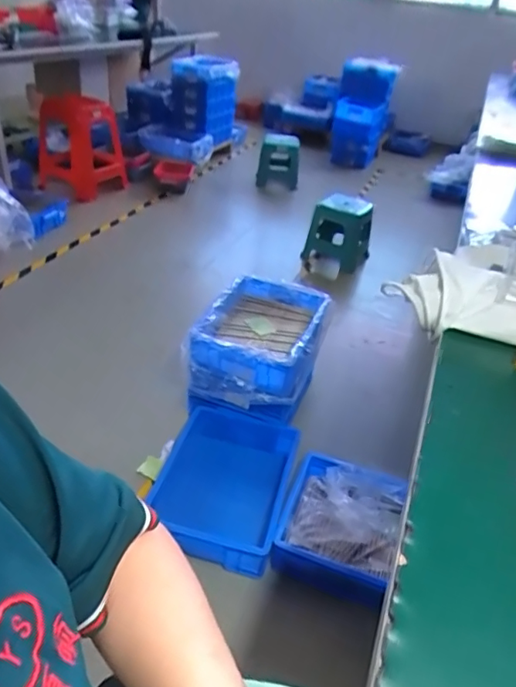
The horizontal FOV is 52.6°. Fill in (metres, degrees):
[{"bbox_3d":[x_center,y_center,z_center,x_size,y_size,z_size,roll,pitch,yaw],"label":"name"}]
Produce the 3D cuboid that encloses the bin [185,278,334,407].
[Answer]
[{"bbox_3d":[0.010,0.002,1.525,0.334,0.219,0.352,13,37,10],"label":"bin"}]

